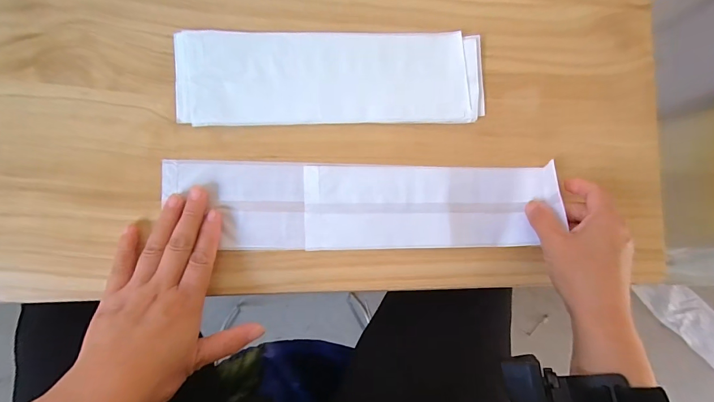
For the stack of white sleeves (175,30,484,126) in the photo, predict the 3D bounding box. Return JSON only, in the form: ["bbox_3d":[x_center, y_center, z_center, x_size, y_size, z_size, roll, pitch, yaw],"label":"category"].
[{"bbox_3d":[-0.017,-0.113,0.335,0.271,0.009,0.086,-3,86,-9],"label":"stack of white sleeves"}]

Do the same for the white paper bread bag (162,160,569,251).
[{"bbox_3d":[0.013,0.005,0.331,0.340,0.010,0.075,0,85,-9],"label":"white paper bread bag"}]

